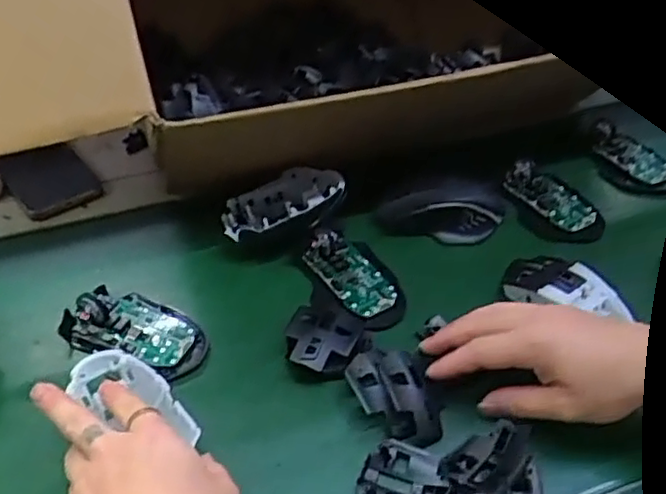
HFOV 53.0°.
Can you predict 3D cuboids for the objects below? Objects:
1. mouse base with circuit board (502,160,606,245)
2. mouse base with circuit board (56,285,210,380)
[{"bbox_3d":[0.210,-0.043,0.647,0.072,0.023,0.104,-23,50,-23],"label":"mouse base with circuit board"},{"bbox_3d":[-0.154,0.061,0.527,0.113,0.024,0.062,16,47,13],"label":"mouse base with circuit board"}]

